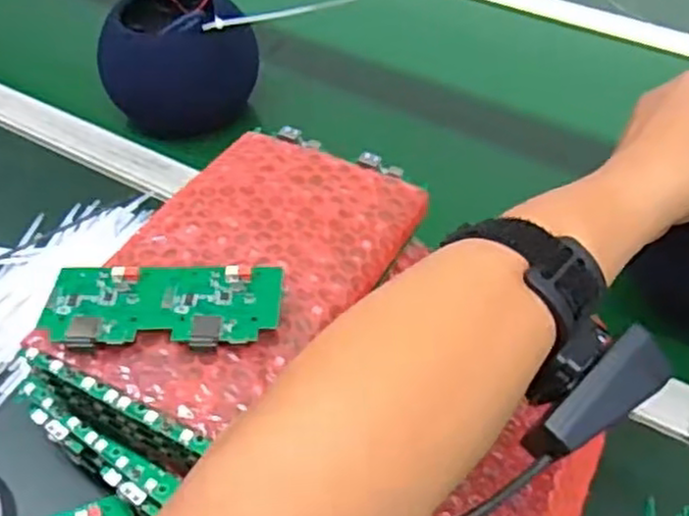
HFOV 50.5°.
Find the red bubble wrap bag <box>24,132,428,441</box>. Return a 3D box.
[{"bbox_3d":[-0.051,0.001,0.402,0.129,0.023,0.198,23,51,19],"label":"red bubble wrap bag"}]

